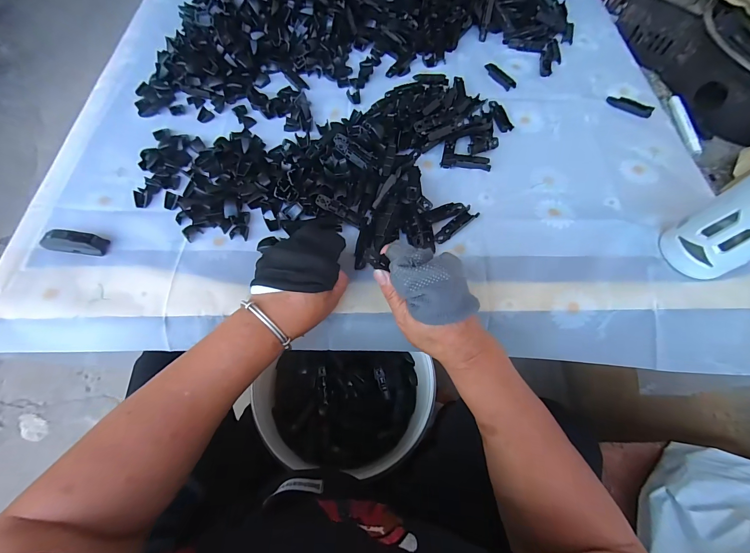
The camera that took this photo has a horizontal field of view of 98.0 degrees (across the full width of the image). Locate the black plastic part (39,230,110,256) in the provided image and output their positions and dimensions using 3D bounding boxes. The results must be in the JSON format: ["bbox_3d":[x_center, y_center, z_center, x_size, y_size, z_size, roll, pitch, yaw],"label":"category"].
[{"bbox_3d":[-0.364,-0.041,0.391,0.080,0.020,0.023,8,66,3],"label":"black plastic part"}]

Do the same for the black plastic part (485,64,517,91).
[{"bbox_3d":[0.202,-0.327,0.533,0.025,0.006,0.064,-32,70,-14],"label":"black plastic part"}]

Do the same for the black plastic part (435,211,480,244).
[{"bbox_3d":[0.100,-0.063,0.403,0.063,0.005,0.015,-35,70,-15],"label":"black plastic part"}]

